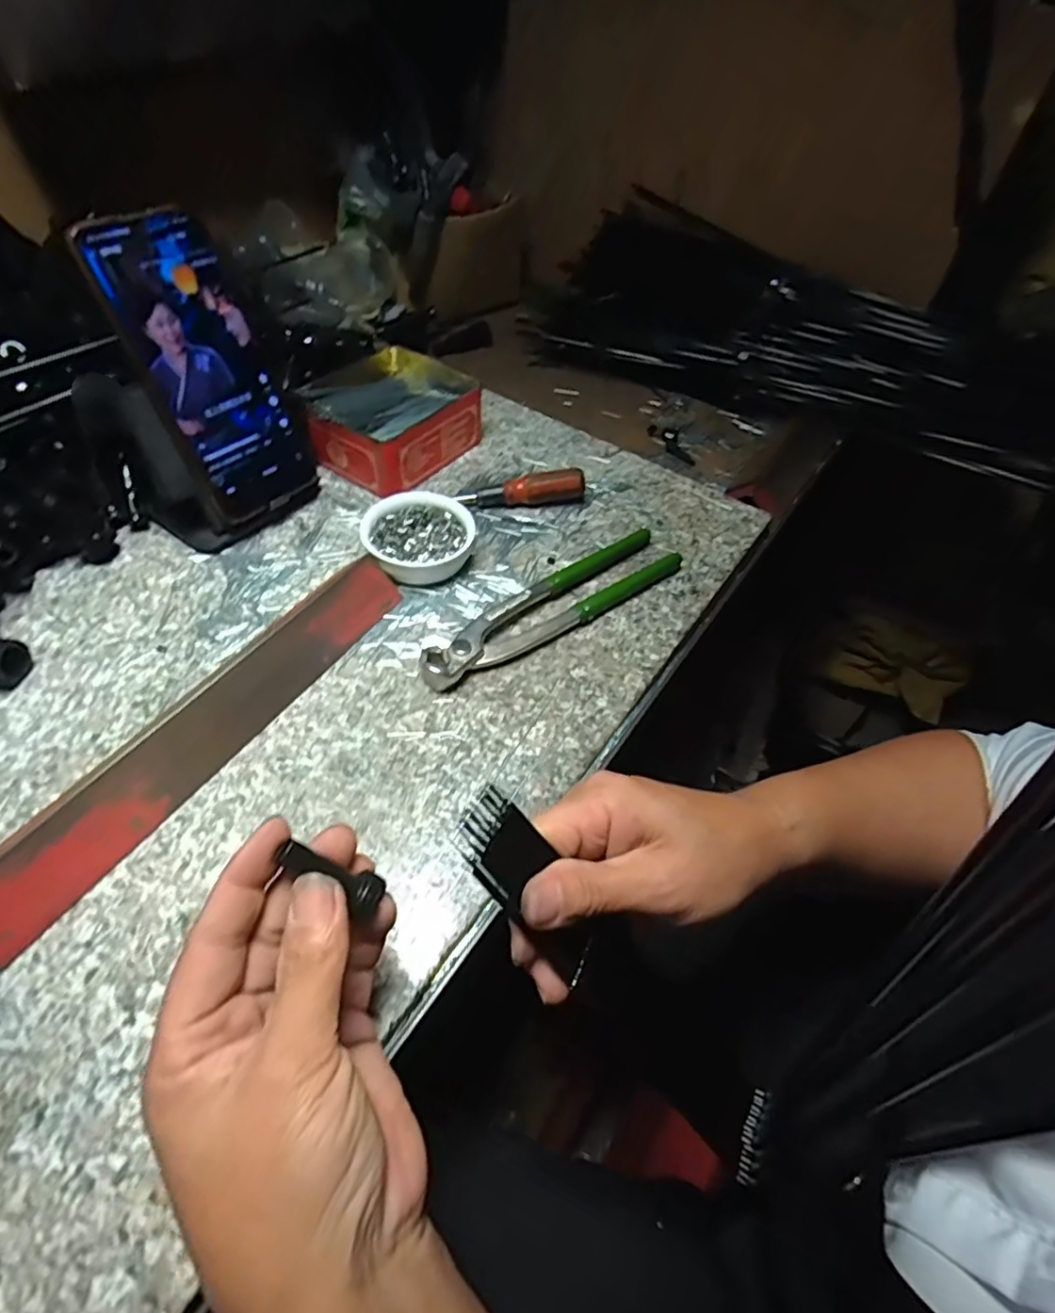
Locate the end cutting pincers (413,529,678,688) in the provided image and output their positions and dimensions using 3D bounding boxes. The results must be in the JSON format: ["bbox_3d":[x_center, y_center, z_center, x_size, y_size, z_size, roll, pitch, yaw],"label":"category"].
[{"bbox_3d":[0.017,-0.035,0.400,0.193,0.018,0.042,-30,59,-27],"label":"end cutting pincers"}]

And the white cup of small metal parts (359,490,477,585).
[{"bbox_3d":[-0.074,-0.076,0.419,0.067,0.028,0.073,27,53,16],"label":"white cup of small metal parts"}]

